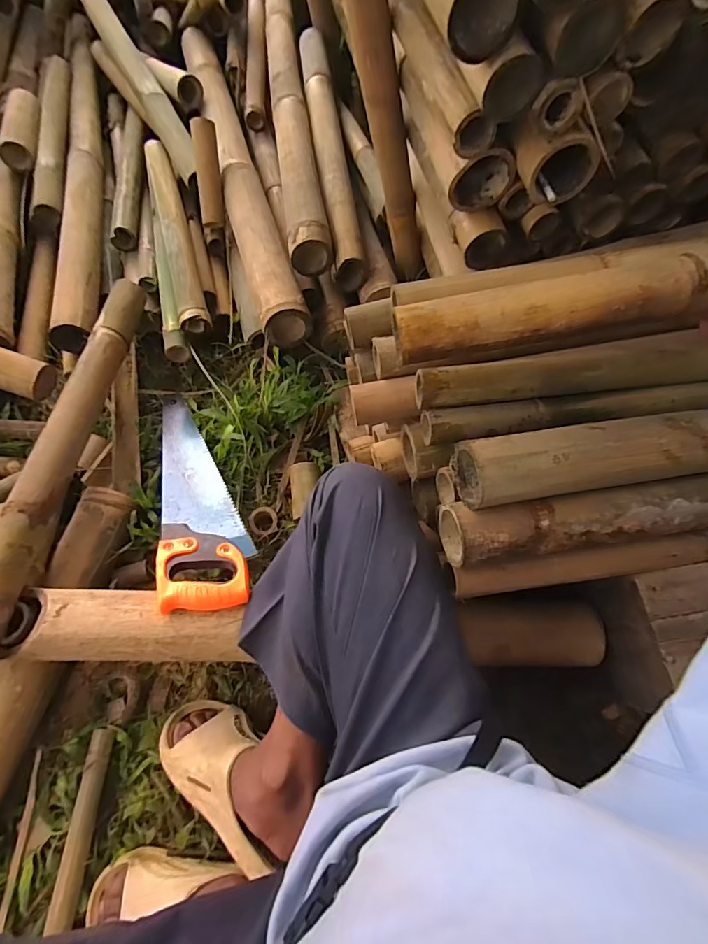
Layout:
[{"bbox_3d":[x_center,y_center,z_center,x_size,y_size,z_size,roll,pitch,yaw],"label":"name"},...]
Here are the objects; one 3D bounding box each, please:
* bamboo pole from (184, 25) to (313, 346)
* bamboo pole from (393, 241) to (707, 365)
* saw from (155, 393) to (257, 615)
[{"bbox_3d":[-0.272,-0.699,1.032,0.093,0.084,0.993,-16,66,-7],"label":"bamboo pole"},{"bbox_3d":[0.351,-0.182,0.422,0.634,0.060,0.058,-10,65,2],"label":"bamboo pole"},{"bbox_3d":[-0.254,0.014,0.744,0.120,0.019,0.491,-9,43,-14],"label":"saw"}]

